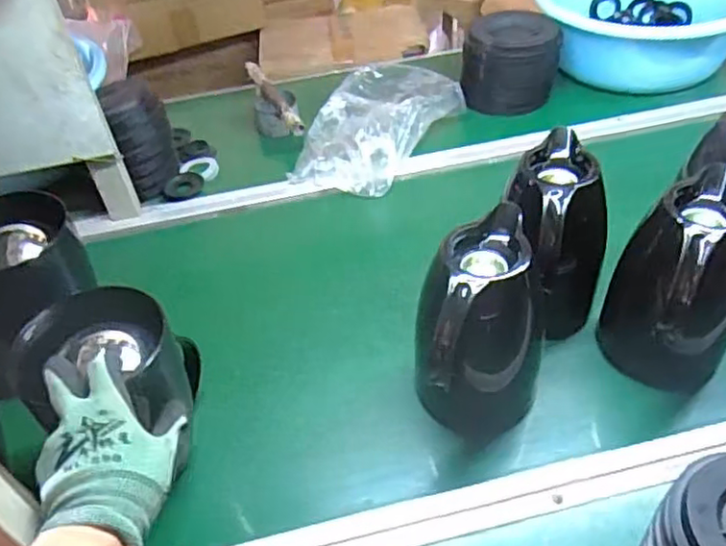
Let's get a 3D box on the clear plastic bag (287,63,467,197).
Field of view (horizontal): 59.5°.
[{"bbox_3d":[0.016,-0.240,1.013,0.223,0.064,0.295,16,48,21],"label":"clear plastic bag"}]

